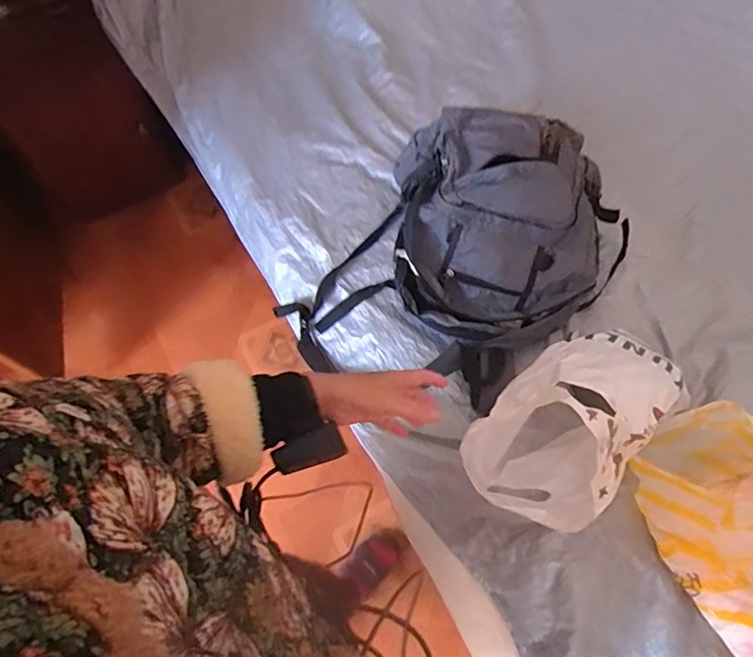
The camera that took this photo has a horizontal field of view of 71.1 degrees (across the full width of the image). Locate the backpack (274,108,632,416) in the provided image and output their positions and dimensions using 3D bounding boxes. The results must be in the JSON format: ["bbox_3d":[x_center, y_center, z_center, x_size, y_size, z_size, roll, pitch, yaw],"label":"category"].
[{"bbox_3d":[0.132,-0.124,0.832,0.417,0.215,0.480,34,71,17],"label":"backpack"}]

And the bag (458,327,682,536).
[{"bbox_3d":[0.252,0.110,0.672,0.166,0.218,0.287,39,73,18],"label":"bag"}]

